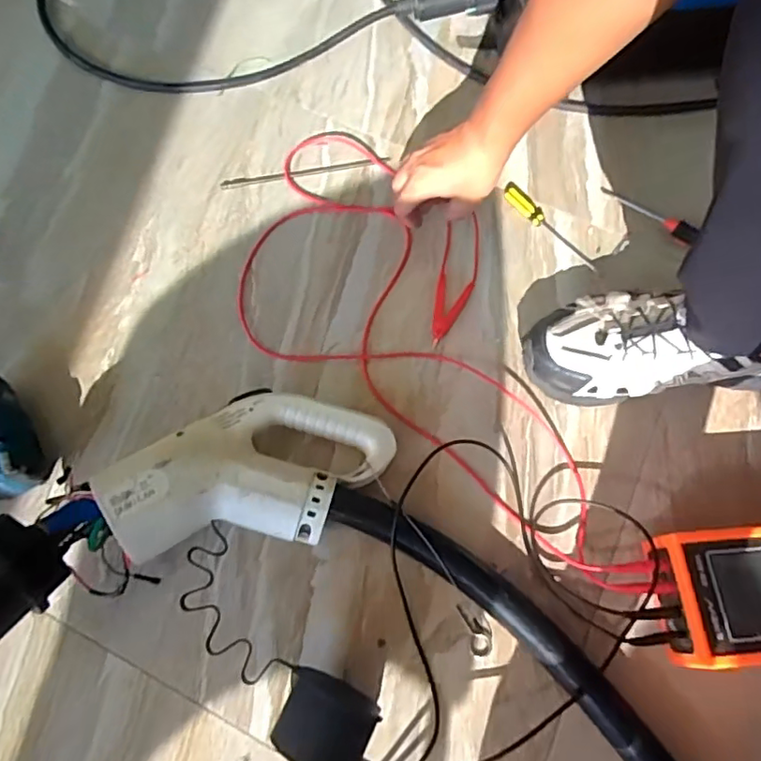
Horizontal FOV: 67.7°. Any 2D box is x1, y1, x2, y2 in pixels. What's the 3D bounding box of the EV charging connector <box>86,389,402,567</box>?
[{"bbox_3d":[-0.101,0.079,0.478,0.217,0.090,0.138,-37,72,-16],"label":"EV charging connector"}]

